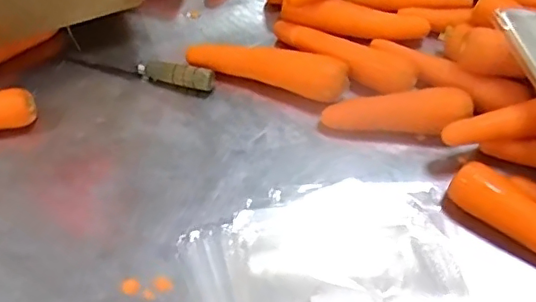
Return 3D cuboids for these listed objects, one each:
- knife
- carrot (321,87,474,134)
[{"bbox_3d":[-0.162,-0.101,0.707,0.193,0.028,0.021,10,60,8],"label":"knife"},{"bbox_3d":[0.147,-0.042,0.663,0.167,0.042,0.049,0,59,2],"label":"carrot"}]

